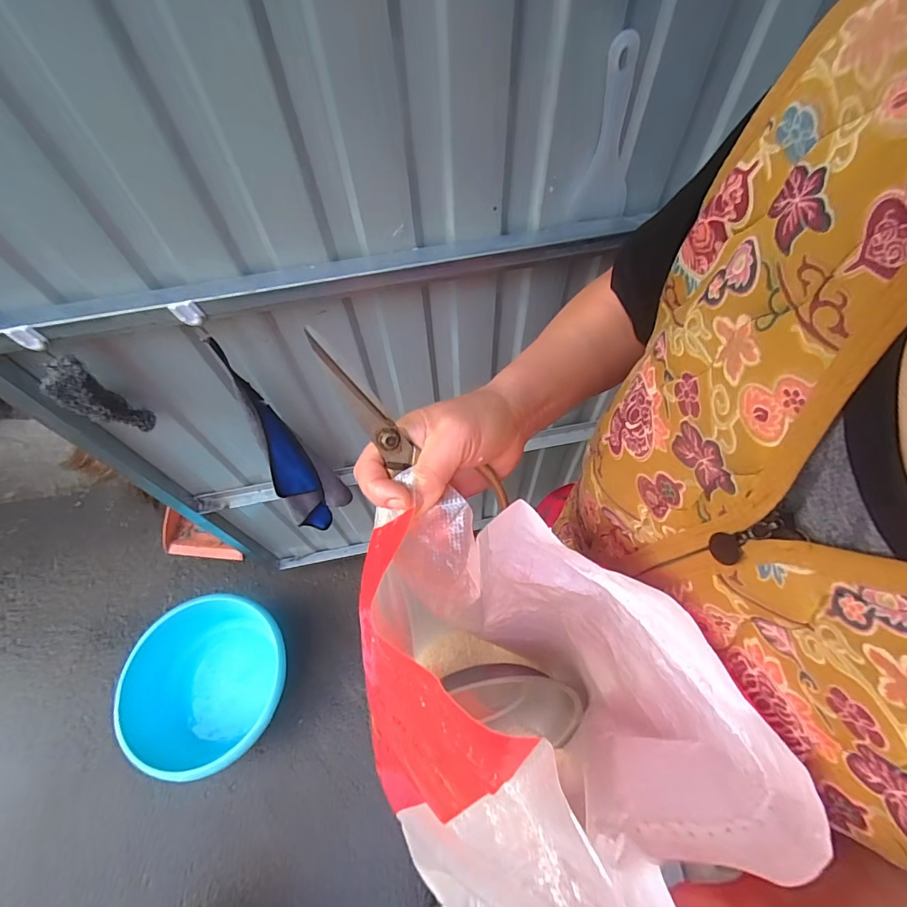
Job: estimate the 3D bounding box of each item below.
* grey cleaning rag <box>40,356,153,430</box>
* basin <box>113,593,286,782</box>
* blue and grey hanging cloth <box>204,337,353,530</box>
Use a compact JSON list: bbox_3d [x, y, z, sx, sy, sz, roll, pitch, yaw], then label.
[{"bbox_3d":[-0.439,-0.064,0.555,0.034,0.145,0.060,21,66,12],"label":"grey cleaning rag"},{"bbox_3d":[-0.640,0.608,1.150,0.389,0.173,0.374,-1,64,1],"label":"basin"},{"bbox_3d":[-0.264,0.008,0.746,0.110,0.511,0.048,-17,64,-7],"label":"blue and grey hanging cloth"}]

